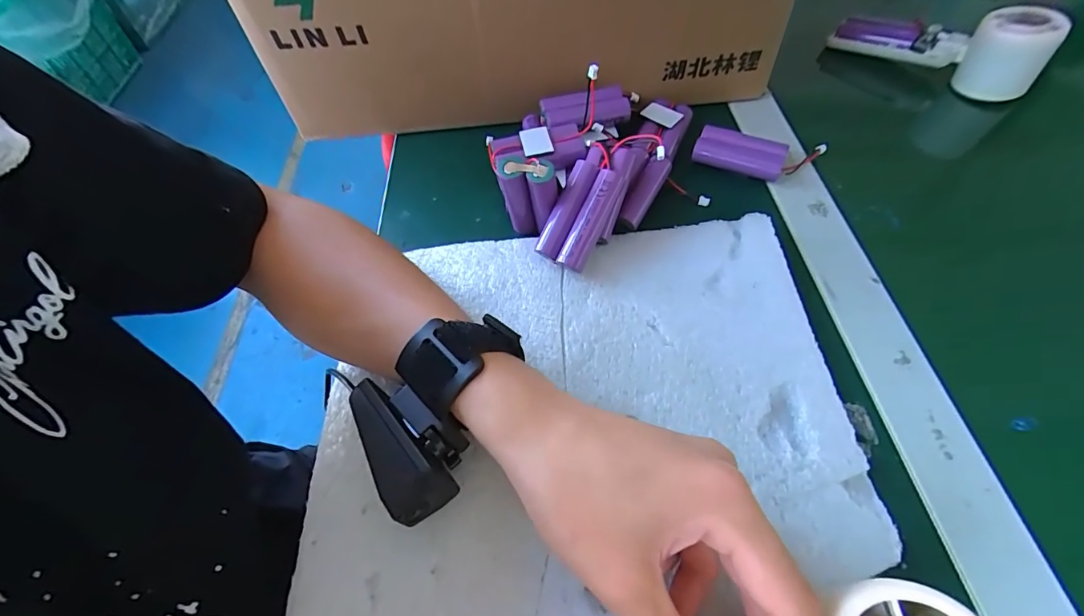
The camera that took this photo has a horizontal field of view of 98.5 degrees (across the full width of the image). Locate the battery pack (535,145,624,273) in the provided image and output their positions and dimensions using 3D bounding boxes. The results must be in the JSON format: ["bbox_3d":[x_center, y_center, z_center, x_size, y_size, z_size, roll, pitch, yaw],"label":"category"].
[{"bbox_3d":[0.025,-0.063,0.299,0.035,0.015,0.074,24,93,14],"label":"battery pack"}]

